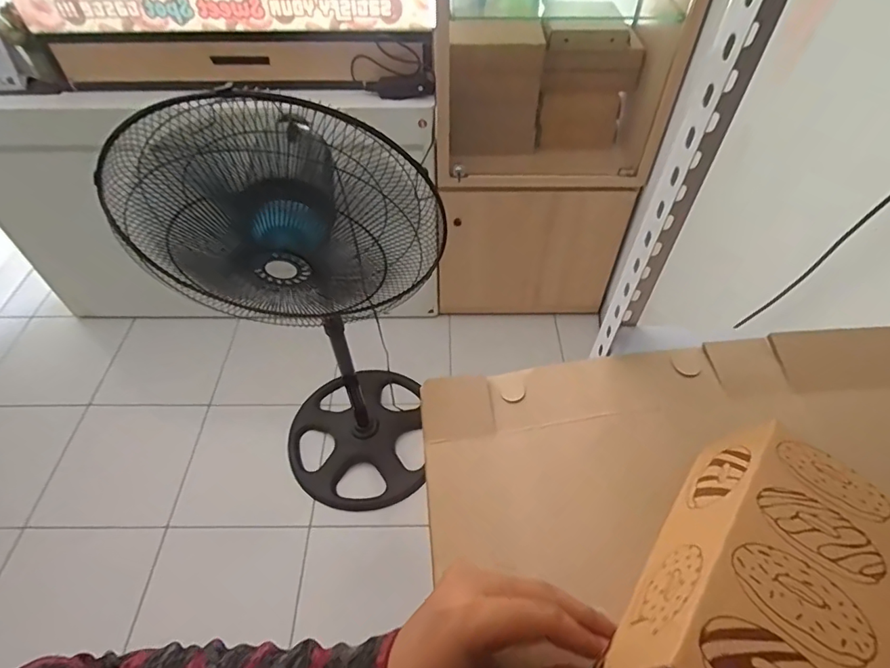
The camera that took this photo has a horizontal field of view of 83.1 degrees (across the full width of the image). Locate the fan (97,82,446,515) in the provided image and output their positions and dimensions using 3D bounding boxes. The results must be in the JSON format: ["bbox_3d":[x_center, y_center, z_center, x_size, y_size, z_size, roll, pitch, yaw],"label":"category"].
[{"bbox_3d":[-0.244,-0.017,1.103,0.465,1.096,0.360,0,50,1],"label":"fan"}]

